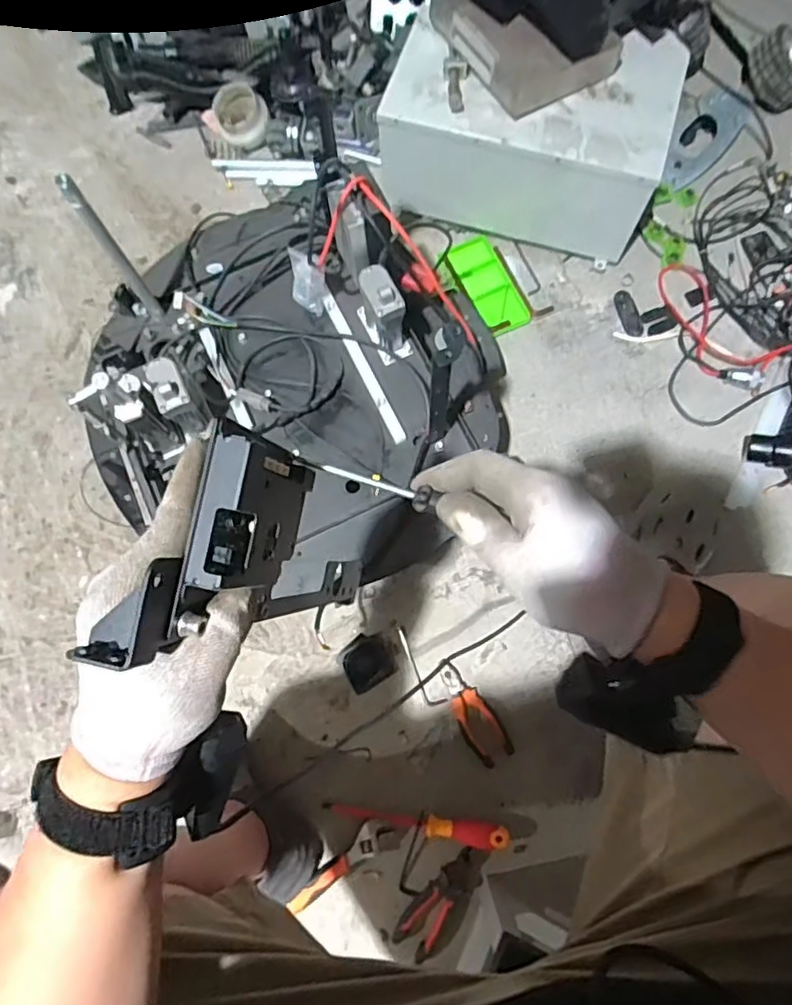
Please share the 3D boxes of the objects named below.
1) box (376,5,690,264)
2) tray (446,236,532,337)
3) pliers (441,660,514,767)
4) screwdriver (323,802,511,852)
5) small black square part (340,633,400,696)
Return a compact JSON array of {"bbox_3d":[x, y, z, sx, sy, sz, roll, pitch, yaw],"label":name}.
[{"bbox_3d":[0.211,-0.611,0.993,0.421,0.181,0.251,17,75,7],"label":"box"},{"bbox_3d":[0.161,-0.383,1.056,0.079,0.016,0.184,-25,74,-6],"label":"tray"},{"bbox_3d":[0.108,0.303,0.869,0.055,0.010,0.149,-34,75,-8],"label":"pliers"},{"bbox_3d":[0.027,0.435,0.823,0.248,0.038,0.029,9,74,4],"label":"screwdriver"},{"bbox_3d":[-0.041,0.235,0.897,0.074,0.011,0.073,-28,75,-7],"label":"small black square part"}]

